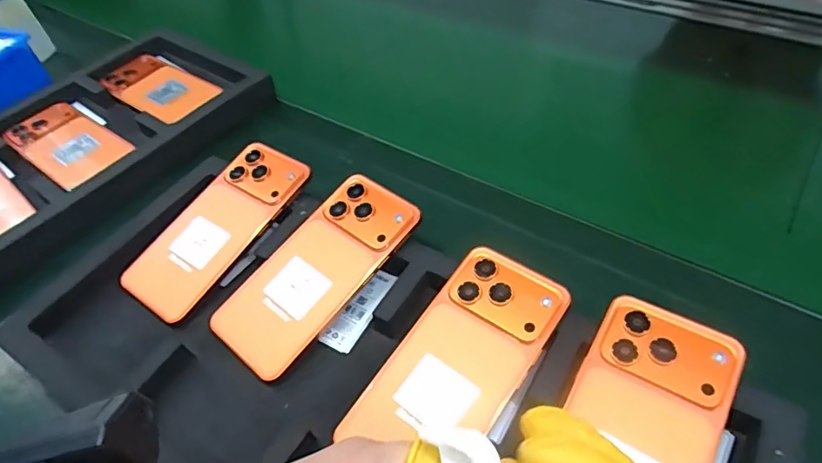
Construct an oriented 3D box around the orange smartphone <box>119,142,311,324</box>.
[{"bbox_3d":[-0.161,-0.006,0.425,0.080,0.008,0.164,29,70,27],"label":"orange smartphone"}]

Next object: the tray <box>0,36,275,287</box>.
[{"bbox_3d":[-0.387,-0.058,0.512,0.230,0.038,0.488,27,56,29],"label":"tray"}]

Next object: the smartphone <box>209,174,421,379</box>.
[{"bbox_3d":[-0.069,0.027,0.382,0.076,0.010,0.162,33,70,29],"label":"smartphone"}]

